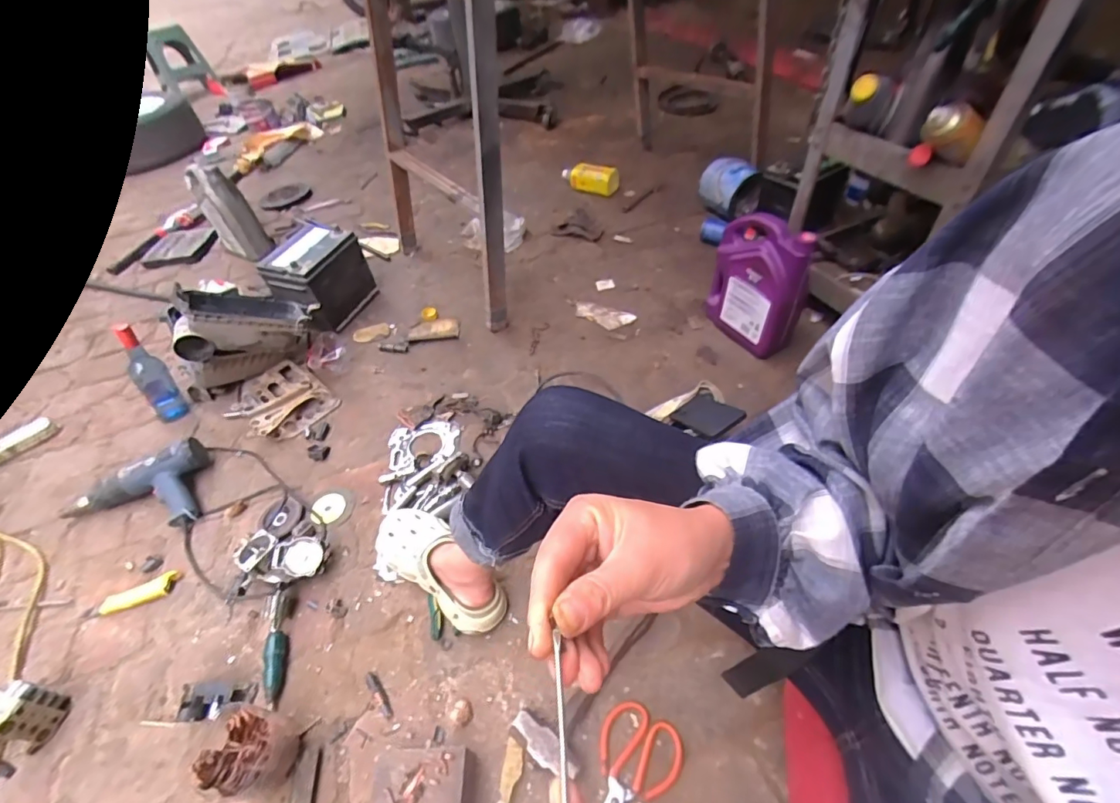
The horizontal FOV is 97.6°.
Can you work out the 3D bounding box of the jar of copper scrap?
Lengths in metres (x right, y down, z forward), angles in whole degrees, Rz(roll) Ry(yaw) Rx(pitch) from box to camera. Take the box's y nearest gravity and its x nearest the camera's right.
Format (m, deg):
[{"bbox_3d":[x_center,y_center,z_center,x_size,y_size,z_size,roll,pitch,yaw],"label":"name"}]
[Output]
[{"bbox_3d":[-0.426,0.478,0.669,0.114,0.124,0.098,1,50,5],"label":"jar of copper scrap"}]

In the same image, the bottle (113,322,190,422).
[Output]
[{"bbox_3d":[-0.918,-0.062,1.099,0.064,0.237,0.055,-13,30,-8],"label":"bottle"}]

